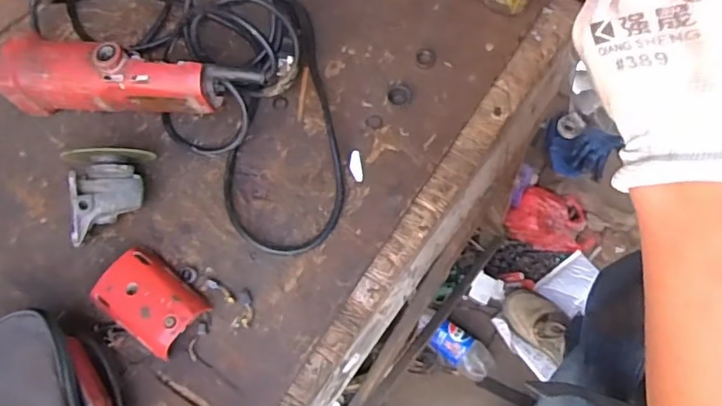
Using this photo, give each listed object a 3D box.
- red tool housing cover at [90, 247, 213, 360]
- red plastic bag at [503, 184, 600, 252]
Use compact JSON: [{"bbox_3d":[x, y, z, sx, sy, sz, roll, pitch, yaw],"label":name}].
[{"bbox_3d":[-0.177,0.082,0.471,0.088,0.030,0.058,34,72,15],"label":"red tool housing cover"},{"bbox_3d":[0.458,0.039,1.344,0.219,0.063,0.144,8,68,5],"label":"red plastic bag"}]

